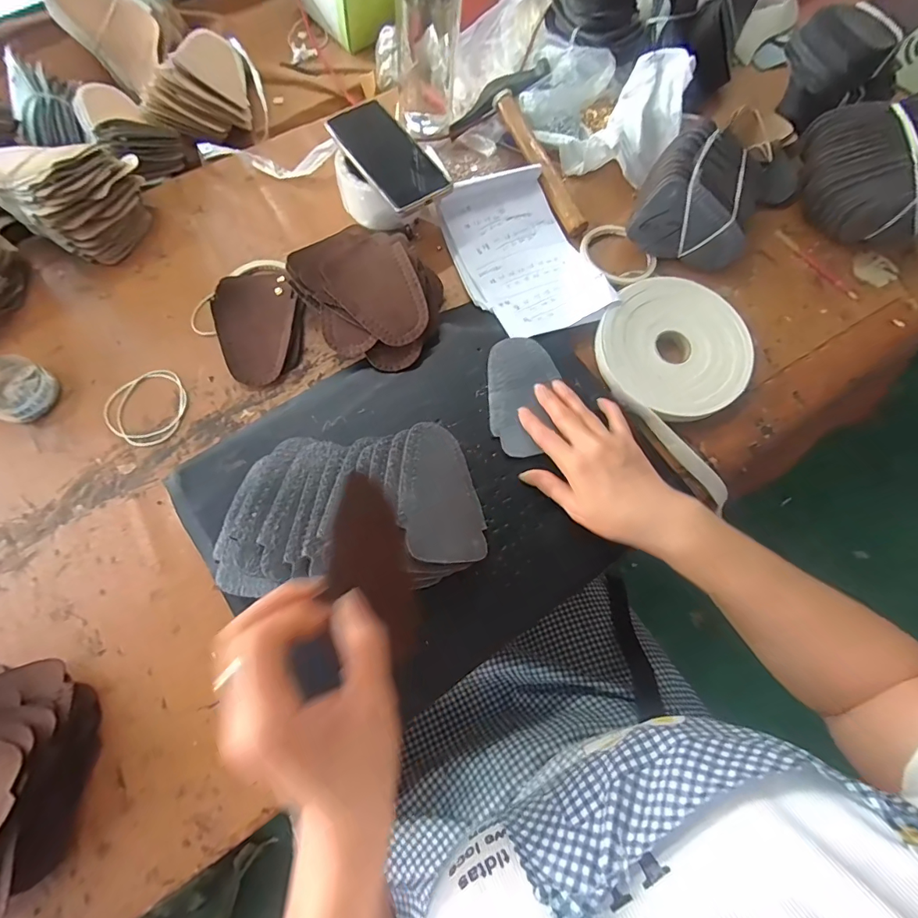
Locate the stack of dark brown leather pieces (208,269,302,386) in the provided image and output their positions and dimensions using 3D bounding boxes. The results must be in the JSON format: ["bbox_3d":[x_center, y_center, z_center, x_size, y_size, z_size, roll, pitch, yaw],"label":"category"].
[{"bbox_3d":[-0.219,-0.151,0.493,0.089,0.014,0.138,-16,72,-7],"label":"stack of dark brown leather pieces"}]

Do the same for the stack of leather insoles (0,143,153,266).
[{"bbox_3d":[-0.443,-0.312,0.507,0.151,0.090,0.125,27,73,7],"label":"stack of leather insoles"}]

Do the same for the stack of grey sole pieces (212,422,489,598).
[{"bbox_3d":[-0.096,0.041,0.390,0.228,0.060,0.134,-5,71,-3],"label":"stack of grey sole pieces"}]

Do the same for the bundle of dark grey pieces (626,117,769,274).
[{"bbox_3d":[0.276,-0.297,0.510,0.130,0.089,0.123,23,72,6],"label":"bundle of dark grey pieces"}]

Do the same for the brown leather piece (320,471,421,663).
[{"bbox_3d":[-0.059,0.072,0.303,0.009,0.099,0.124,-20,72,16],"label":"brown leather piece"}]

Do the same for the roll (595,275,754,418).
[{"bbox_3d":[0.228,-0.120,0.482,0.158,0.025,0.155,1,71,-2],"label":"roll"}]

